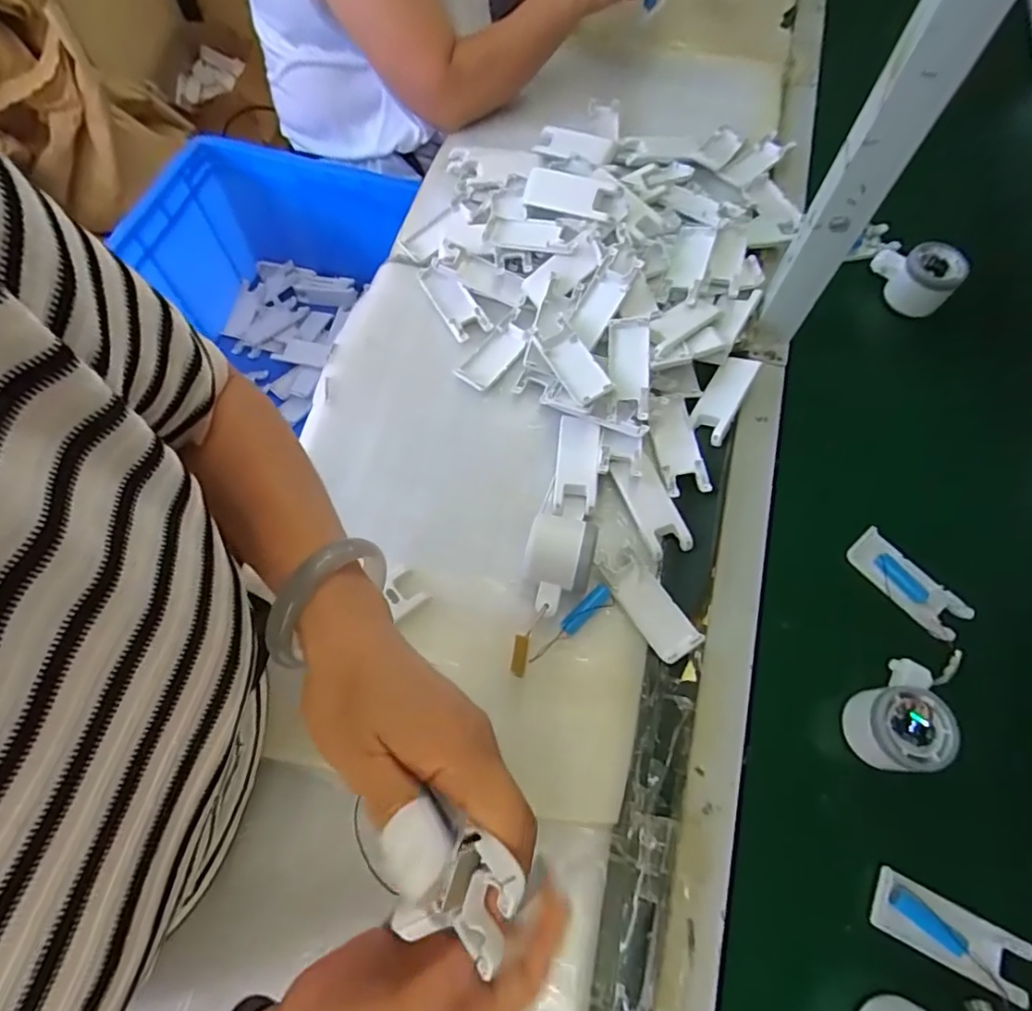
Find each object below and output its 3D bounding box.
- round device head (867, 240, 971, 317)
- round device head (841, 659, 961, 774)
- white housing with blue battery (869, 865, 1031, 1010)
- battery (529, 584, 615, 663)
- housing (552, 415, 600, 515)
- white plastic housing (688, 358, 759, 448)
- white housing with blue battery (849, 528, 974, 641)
[{"bbox_3d":[0.436,-0.253,0.623,0.051,0.054,0.082,-38,73,-16],"label":"round device head"},{"bbox_3d":[0.297,0.162,0.442,0.078,0.044,0.067,-41,73,-17],"label":"round device head"},{"bbox_3d":[0.305,0.302,0.401,0.101,0.017,0.042,26,69,10],"label":"white housing with blue battery"},{"bbox_3d":[0.046,0.097,0.468,0.089,0.019,0.019,-38,73,-16],"label":"battery"},{"bbox_3d":[0.057,-0.041,0.534,0.038,0.021,0.096,7,67,2],"label":"housing"},{"bbox_3d":[0.204,-0.106,0.562,0.039,0.015,0.100,18,67,32],"label":"white plastic housing"},{"bbox_3d":[0.345,0.070,0.507,0.043,0.012,0.105,-37,72,-15],"label":"white housing with blue battery"}]

